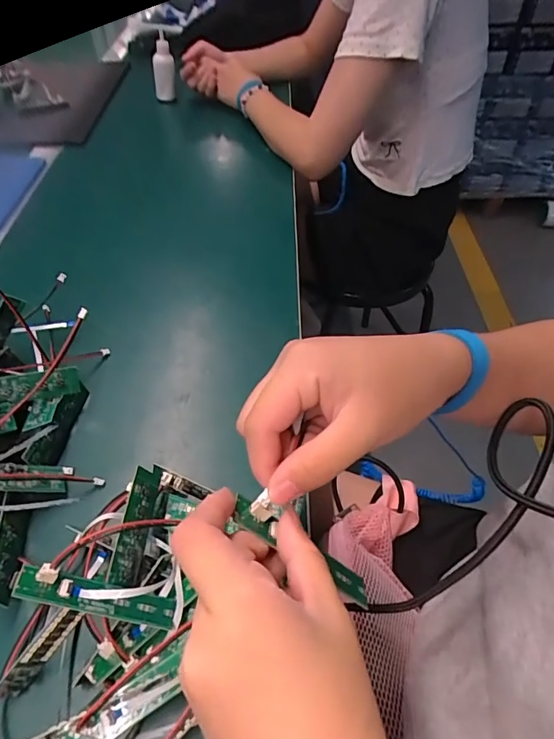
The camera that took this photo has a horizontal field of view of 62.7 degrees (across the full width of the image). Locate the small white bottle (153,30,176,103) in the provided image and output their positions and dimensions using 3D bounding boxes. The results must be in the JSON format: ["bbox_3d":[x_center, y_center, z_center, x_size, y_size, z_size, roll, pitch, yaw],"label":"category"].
[{"bbox_3d":[-0.198,-0.523,0.798,0.028,0.125,0.037,-23,80,-18],"label":"small white bottle"}]

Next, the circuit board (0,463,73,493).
[{"bbox_3d":[-0.185,0.072,0.313,0.088,0.011,0.022,17,30,-46],"label":"circuit board"}]

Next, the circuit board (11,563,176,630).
[{"bbox_3d":[-0.090,0.118,0.236,0.083,0.013,0.016,27,44,-23],"label":"circuit board"}]

